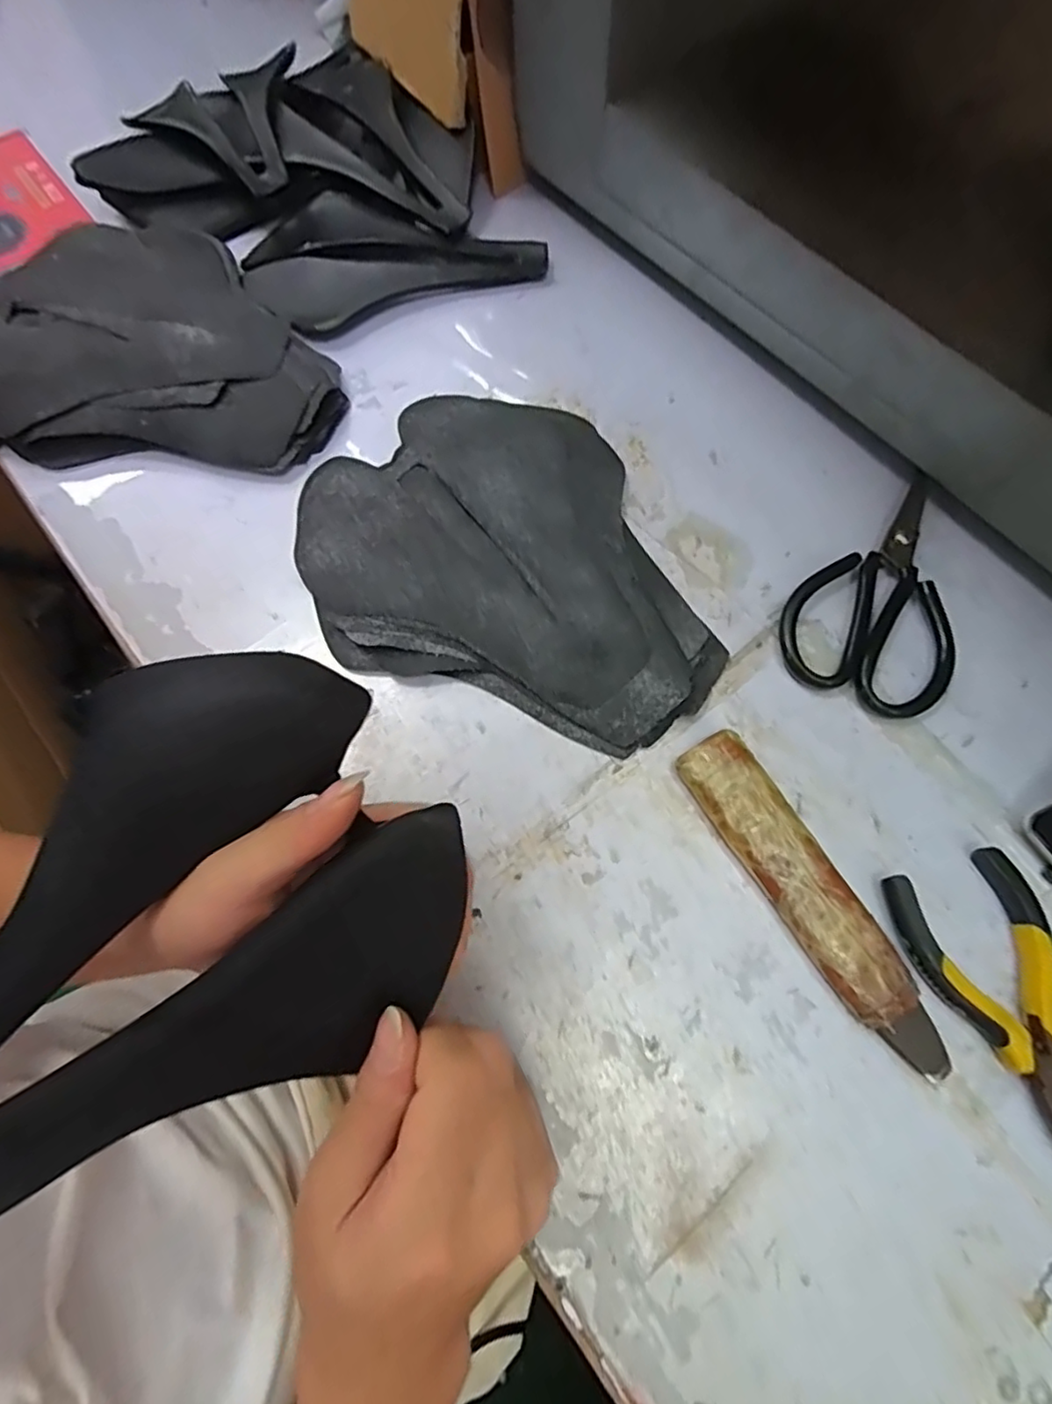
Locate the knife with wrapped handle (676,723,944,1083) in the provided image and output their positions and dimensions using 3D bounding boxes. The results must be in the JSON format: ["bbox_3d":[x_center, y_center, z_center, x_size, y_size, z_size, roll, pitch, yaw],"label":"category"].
[{"bbox_3d":[0.147,0.101,0.324,0.038,0.019,0.186,-30,75,-10],"label":"knife with wrapped handle"}]

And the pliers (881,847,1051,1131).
[{"bbox_3d":[0.243,0.156,0.306,0.068,0.017,0.150,-16,73,-6],"label":"pliers"}]

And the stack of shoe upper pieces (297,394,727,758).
[{"bbox_3d":[-0.022,-0.083,0.388,0.211,0.017,0.263,-21,73,-8],"label":"stack of shoe upper pieces"}]

